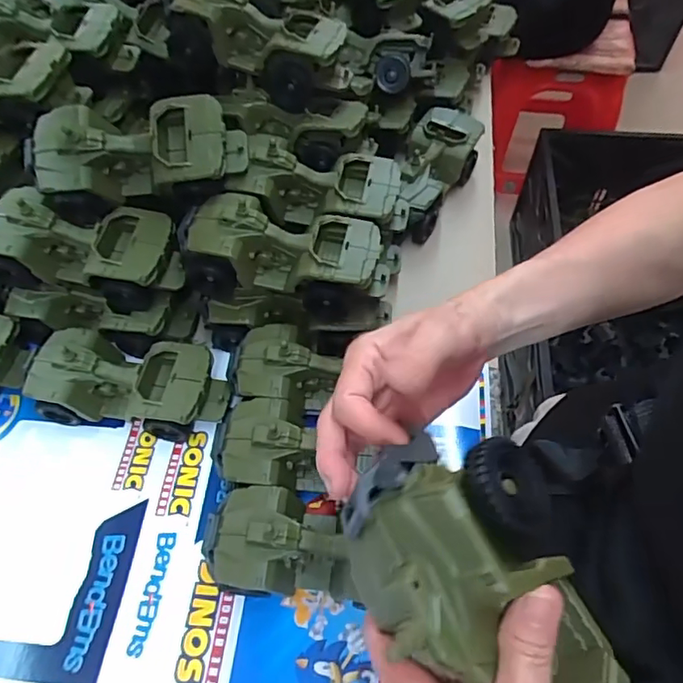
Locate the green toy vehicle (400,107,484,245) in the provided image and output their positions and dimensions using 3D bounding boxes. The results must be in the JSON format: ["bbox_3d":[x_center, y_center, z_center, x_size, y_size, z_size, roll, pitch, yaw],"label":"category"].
[{"bbox_3d":[0.114,-0.203,0.666,0.083,0.075,0.187,15,60,10],"label":"green toy vehicle"}]

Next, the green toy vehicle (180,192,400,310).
[{"bbox_3d":[-0.047,-0.082,0.512,0.187,0.076,0.088,9,59,7],"label":"green toy vehicle"}]

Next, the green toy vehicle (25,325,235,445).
[{"bbox_3d":[-0.206,0.044,0.535,0.183,0.080,0.082,7,59,5],"label":"green toy vehicle"}]

